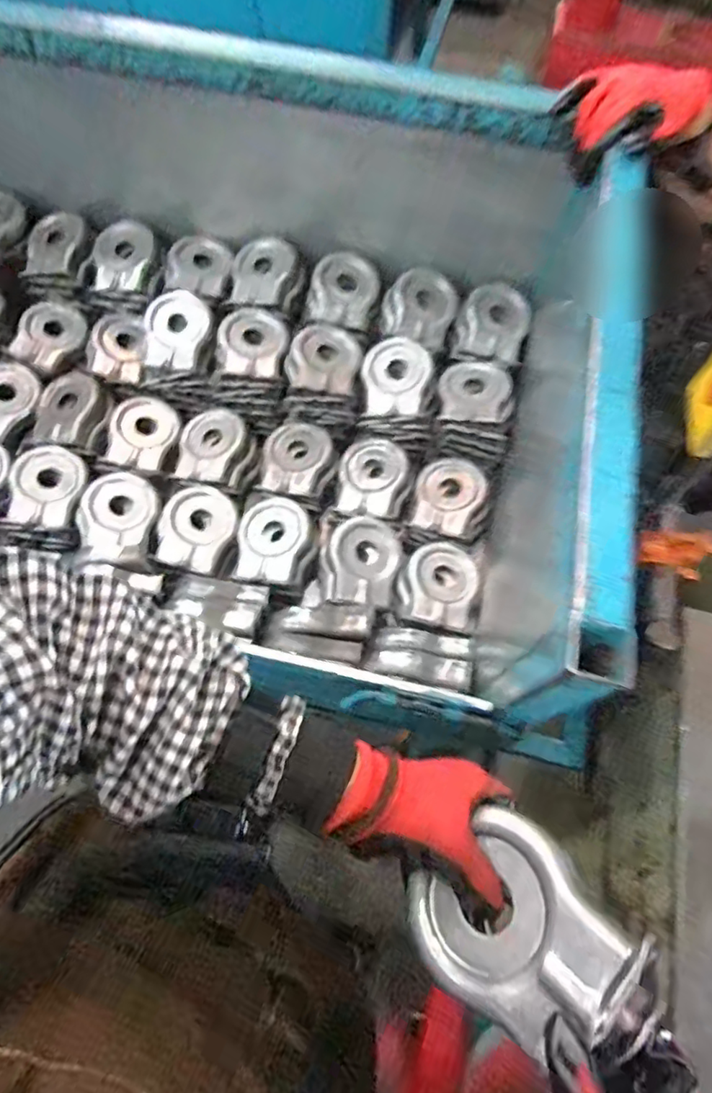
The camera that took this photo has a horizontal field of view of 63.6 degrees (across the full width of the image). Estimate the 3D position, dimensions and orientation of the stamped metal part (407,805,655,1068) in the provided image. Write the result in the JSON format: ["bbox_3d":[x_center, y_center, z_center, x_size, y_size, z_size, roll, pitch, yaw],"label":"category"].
[{"bbox_3d":[0.090,0.215,0.320,0.098,0.047,0.127,-50,41,-4],"label":"stamped metal part"}]

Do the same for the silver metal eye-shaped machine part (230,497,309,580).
[{"bbox_3d":[-0.112,-0.010,0.763,0.089,0.028,0.113,5,66,0],"label":"silver metal eye-shaped machine part"}]

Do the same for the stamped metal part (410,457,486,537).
[{"bbox_3d":[0.129,-0.074,0.800,0.089,0.019,0.113,19,67,6],"label":"stamped metal part"}]

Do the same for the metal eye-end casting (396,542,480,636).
[{"bbox_3d":[0.109,0.051,0.750,0.100,0.024,0.122,13,67,4],"label":"metal eye-end casting"}]

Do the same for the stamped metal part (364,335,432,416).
[{"bbox_3d":[0.057,-0.235,0.797,0.088,0.029,0.118,5,66,0],"label":"stamped metal part"}]

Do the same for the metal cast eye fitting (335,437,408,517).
[{"bbox_3d":[0.020,-0.097,0.814,0.089,0.035,0.123,15,67,4],"label":"metal cast eye fitting"}]

